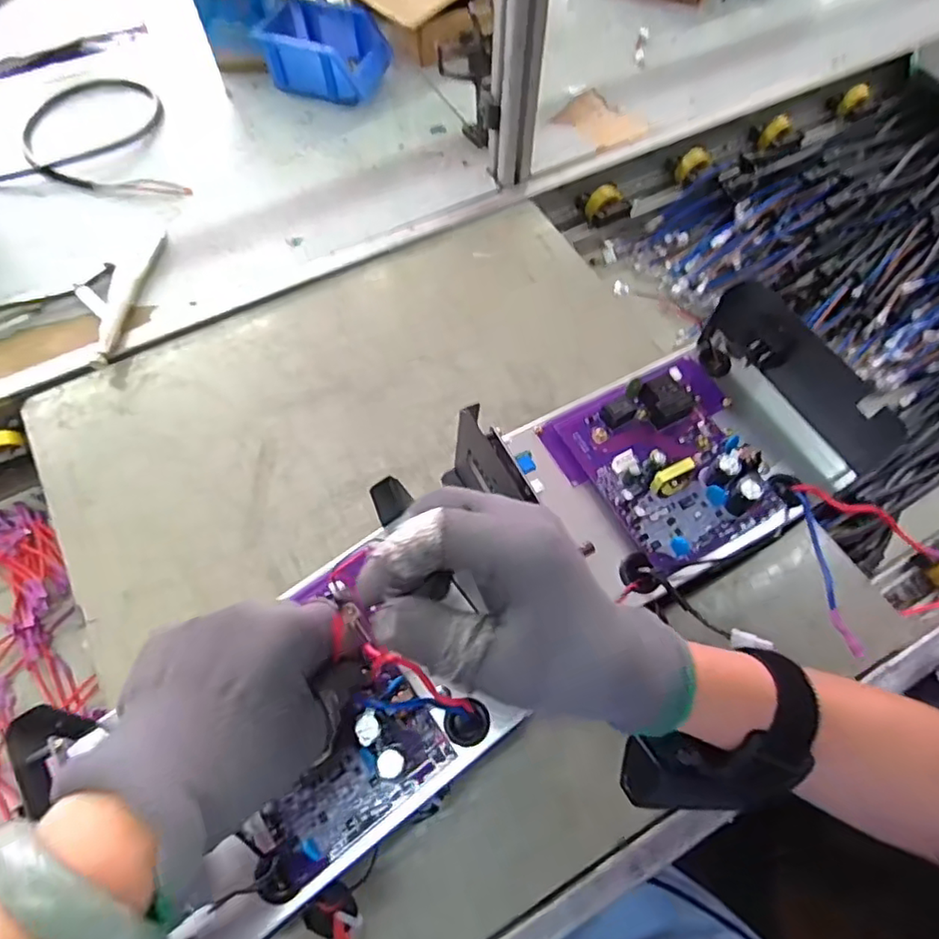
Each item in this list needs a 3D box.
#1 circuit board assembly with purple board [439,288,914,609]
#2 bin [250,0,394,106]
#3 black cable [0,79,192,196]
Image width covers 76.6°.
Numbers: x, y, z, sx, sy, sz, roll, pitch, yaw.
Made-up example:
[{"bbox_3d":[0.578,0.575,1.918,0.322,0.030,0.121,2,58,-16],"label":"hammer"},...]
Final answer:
[{"bbox_3d":[0.138,-0.025,0.402,0.219,0.082,0.168,-22,66,-12],"label":"circuit board assembly with purple board"},{"bbox_3d":[-0.192,-0.563,0.806,0.157,0.072,0.114,15,63,6],"label":"bin"},{"bbox_3d":[-0.490,-0.439,0.772,0.296,0.023,0.223,2,63,-1],"label":"black cable"}]

